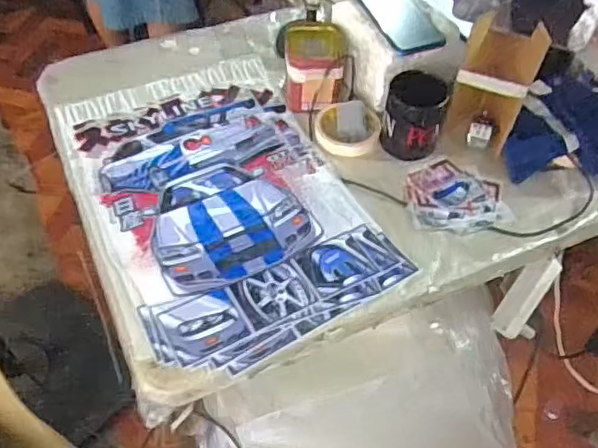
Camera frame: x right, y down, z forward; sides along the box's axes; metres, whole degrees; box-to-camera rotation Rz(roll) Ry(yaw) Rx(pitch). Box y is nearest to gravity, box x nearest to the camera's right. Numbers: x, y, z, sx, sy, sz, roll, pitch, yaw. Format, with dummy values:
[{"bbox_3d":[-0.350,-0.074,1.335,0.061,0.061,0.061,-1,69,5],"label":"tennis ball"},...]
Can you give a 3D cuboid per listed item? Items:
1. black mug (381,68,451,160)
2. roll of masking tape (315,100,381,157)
[{"bbox_3d":[0.164,-0.157,0.869,0.083,0.089,0.088,2,51,-2],"label":"black mug"},{"bbox_3d":[0.074,-0.143,0.896,0.095,0.032,0.087,2,51,-2],"label":"roll of masking tape"}]

